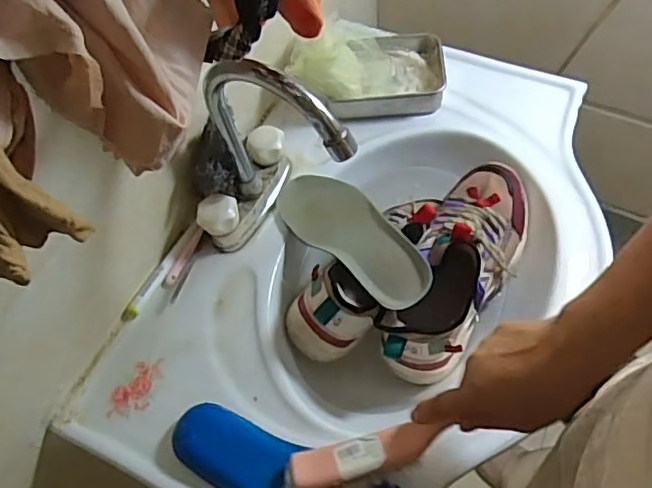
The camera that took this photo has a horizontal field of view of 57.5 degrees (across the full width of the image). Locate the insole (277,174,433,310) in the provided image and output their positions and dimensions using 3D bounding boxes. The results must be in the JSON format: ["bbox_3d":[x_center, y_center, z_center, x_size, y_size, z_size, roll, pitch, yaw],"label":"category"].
[{"bbox_3d":[0.025,-0.011,0.606,0.076,0.032,0.226,-34,43,-14],"label":"insole"}]

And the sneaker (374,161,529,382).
[{"bbox_3d":[0.137,0.017,0.594,0.090,0.106,0.245,24,65,17],"label":"sneaker"}]

